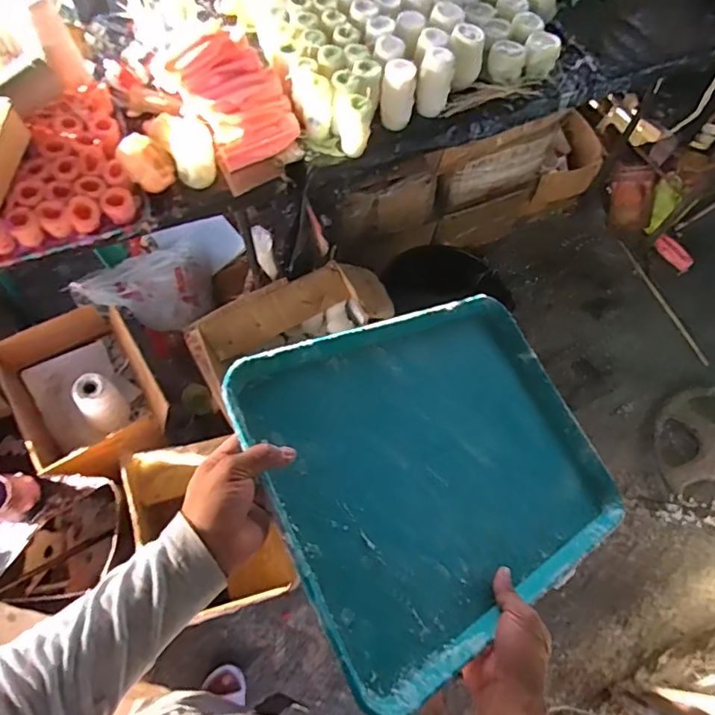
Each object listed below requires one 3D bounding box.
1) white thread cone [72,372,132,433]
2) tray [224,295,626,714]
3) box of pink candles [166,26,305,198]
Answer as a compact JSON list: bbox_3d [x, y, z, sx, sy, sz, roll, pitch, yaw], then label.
[{"bbox_3d":[-0.602,0.112,1.229,0.080,0.193,0.102,35,68,13],"label":"white thread cone"},{"bbox_3d":[0.098,0.111,0.582,0.428,0.030,0.339,-17,73,-36],"label":"tray"},{"bbox_3d":[-0.223,-0.474,0.980,0.186,0.047,0.274,-31,101,-13],"label":"box of pink candles"}]

